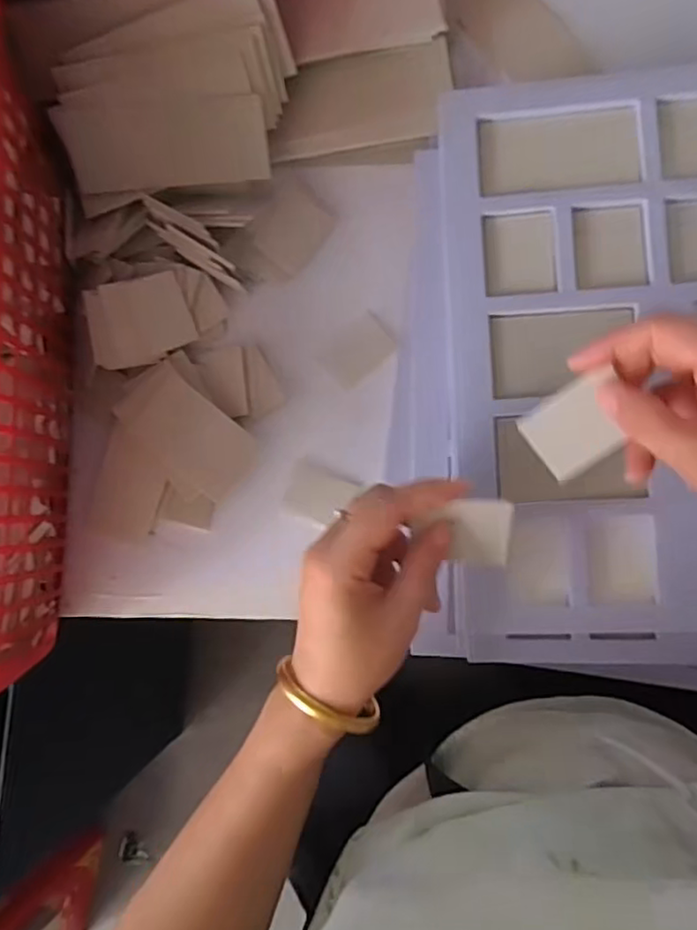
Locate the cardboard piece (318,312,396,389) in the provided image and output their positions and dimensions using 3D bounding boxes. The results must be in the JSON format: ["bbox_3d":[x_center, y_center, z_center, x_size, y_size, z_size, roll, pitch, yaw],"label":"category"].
[{"bbox_3d":[0.006,-0.084,0.475,0.050,0.004,0.039,-41,78,12],"label":"cardboard piece"}]

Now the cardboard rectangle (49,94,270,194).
[{"bbox_3d":[-0.129,-0.227,0.457,0.139,0.006,0.058,-3,122,0],"label":"cardboard rectangle"}]

